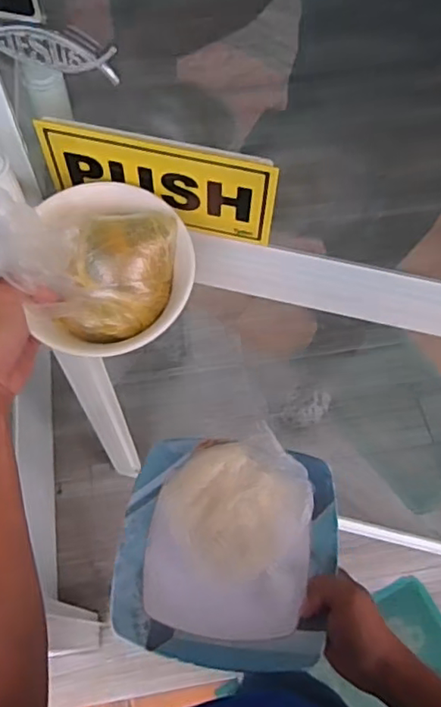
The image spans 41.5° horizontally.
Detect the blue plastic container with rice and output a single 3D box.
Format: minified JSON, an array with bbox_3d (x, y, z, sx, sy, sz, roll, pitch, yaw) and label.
[{"bbox_3d":[0.007,0.182,0.559,0.204,0.053,0.202,3,69,1],"label":"blue plastic container with rice"}]

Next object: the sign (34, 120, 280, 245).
[{"bbox_3d":[-0.053,-0.147,0.509,0.202,0.087,0.010,12,60,5],"label":"sign"}]

